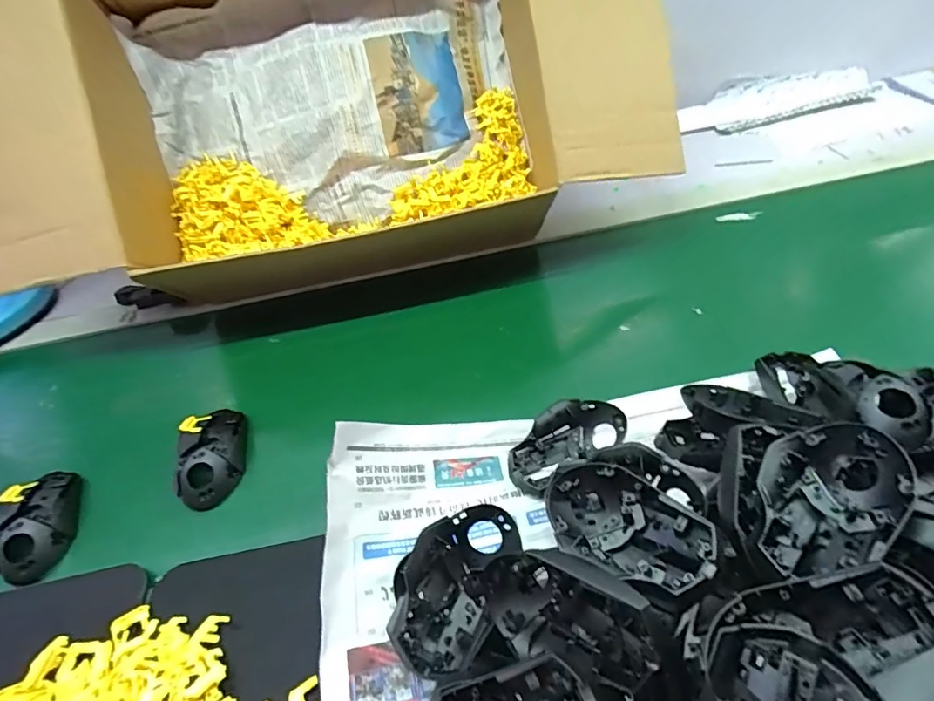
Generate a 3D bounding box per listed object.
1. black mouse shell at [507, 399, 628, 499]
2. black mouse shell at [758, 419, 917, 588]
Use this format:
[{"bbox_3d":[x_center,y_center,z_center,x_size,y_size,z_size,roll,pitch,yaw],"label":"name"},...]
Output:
[{"bbox_3d":[0.090,0.087,0.477,0.116,0.033,0.061,-26,47,-18],"label":"black mouse shell"},{"bbox_3d":[0.228,0.097,0.322,0.118,0.050,0.077,-30,48,-22],"label":"black mouse shell"}]

